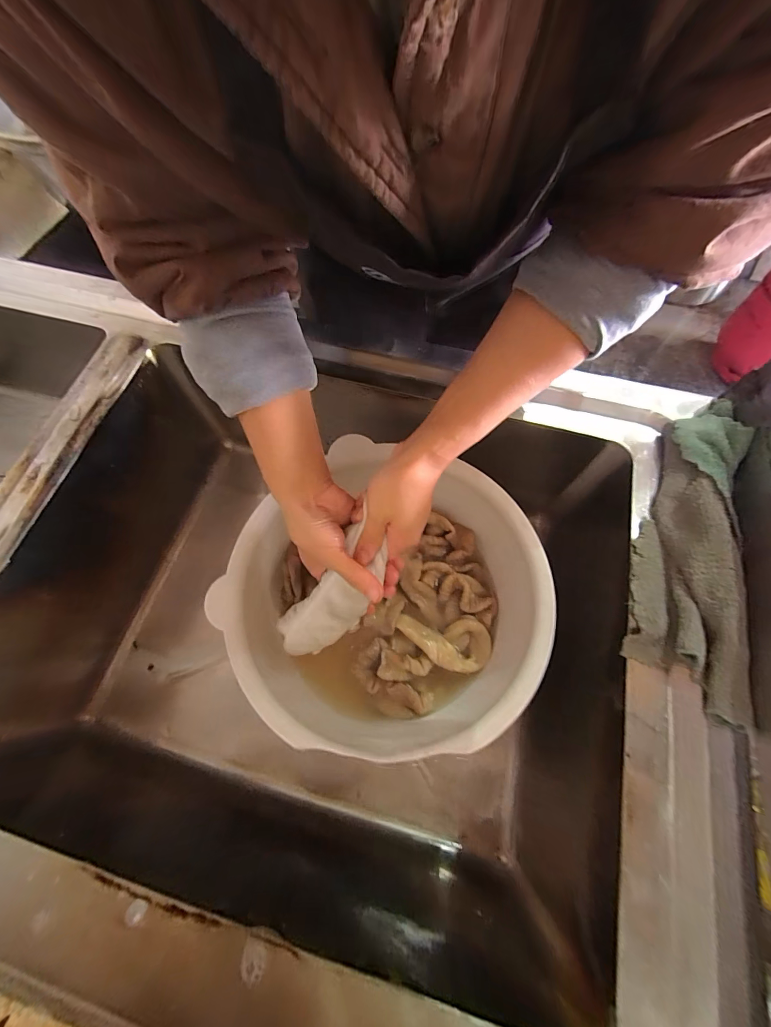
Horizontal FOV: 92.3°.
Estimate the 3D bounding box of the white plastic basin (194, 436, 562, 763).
[{"bbox_3d":[0.005,0.097,0.423,0.306,0.129,0.303,0,66,0],"label":"white plastic basin"}]

